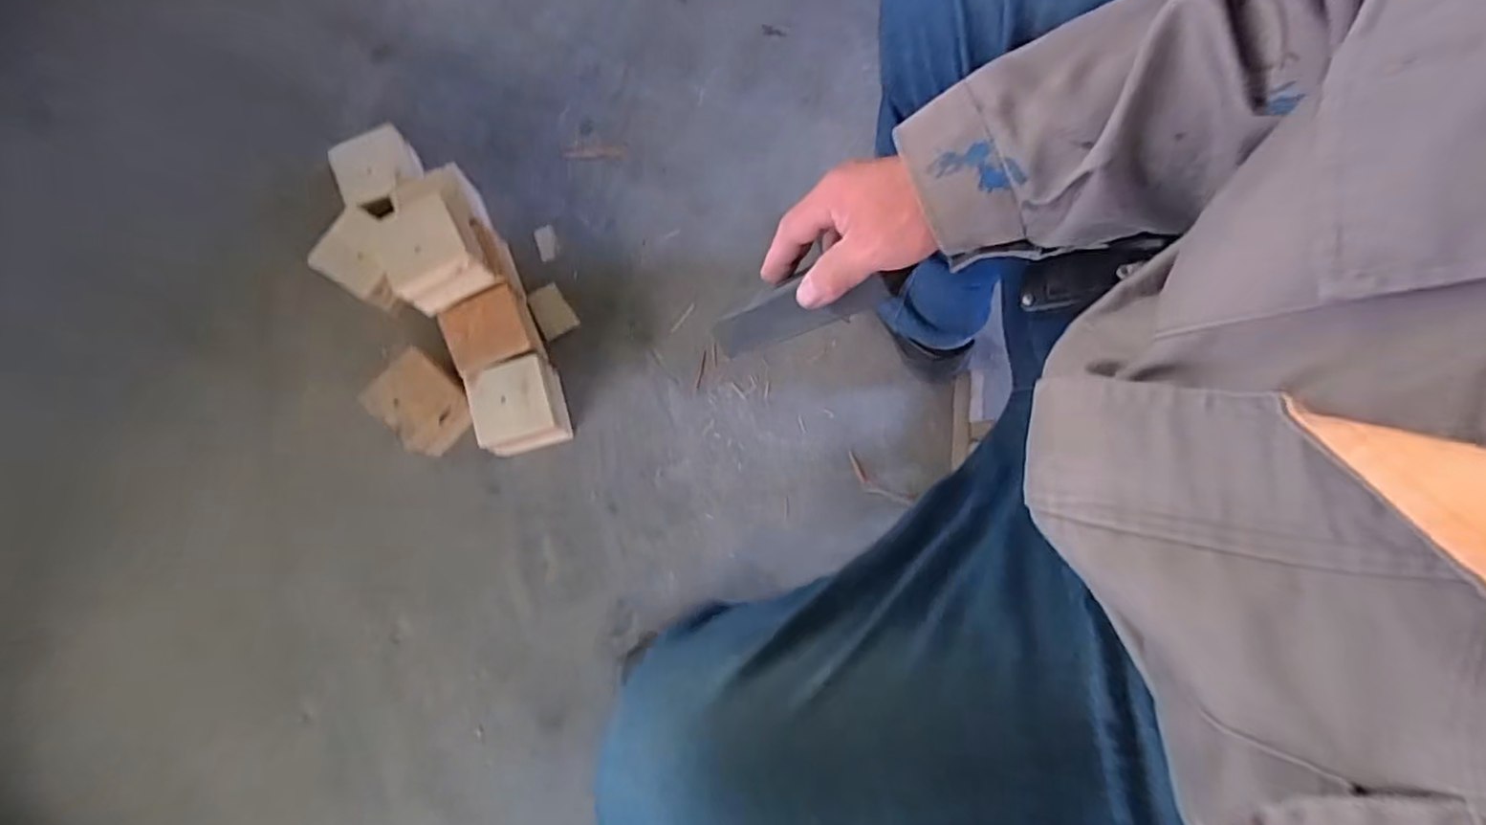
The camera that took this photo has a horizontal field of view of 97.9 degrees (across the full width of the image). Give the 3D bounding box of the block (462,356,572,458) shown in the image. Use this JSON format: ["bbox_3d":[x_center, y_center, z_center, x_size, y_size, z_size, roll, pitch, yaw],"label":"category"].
[{"bbox_3d":[-0.272,-0.007,0.798,0.103,0.071,0.100,-18,78,-1],"label":"block"}]

